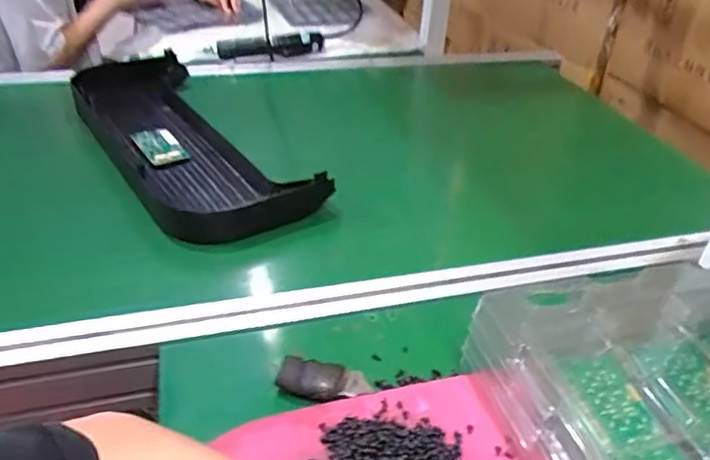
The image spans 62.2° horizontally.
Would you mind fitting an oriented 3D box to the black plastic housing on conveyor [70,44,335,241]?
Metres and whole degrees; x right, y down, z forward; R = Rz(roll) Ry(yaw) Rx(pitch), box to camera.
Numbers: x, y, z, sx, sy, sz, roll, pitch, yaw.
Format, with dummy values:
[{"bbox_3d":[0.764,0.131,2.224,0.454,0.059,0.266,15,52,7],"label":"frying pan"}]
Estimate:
[{"bbox_3d":[-0.240,-0.123,0.822,0.190,0.078,0.496,-19,41,-29],"label":"black plastic housing on conveyor"}]

